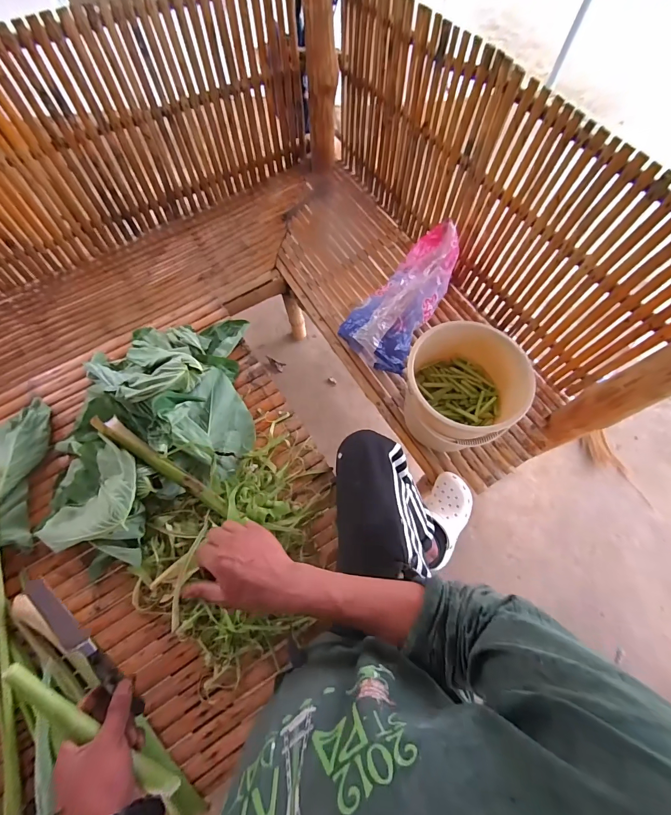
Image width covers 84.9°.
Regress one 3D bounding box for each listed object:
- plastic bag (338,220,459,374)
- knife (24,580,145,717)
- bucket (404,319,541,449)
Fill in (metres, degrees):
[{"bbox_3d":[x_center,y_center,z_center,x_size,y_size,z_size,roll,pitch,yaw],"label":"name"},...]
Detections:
[{"bbox_3d":[0.221,-0.366,1.230,0.228,0.218,0.481,29,72,11],"label":"plastic bag"},{"bbox_3d":[-0.304,0.296,0.451,0.030,0.021,0.211,-35,99,-12],"label":"knife"},{"bbox_3d":[0.351,-0.029,1.069,0.311,0.311,0.283,0,69,0],"label":"bucket"}]

